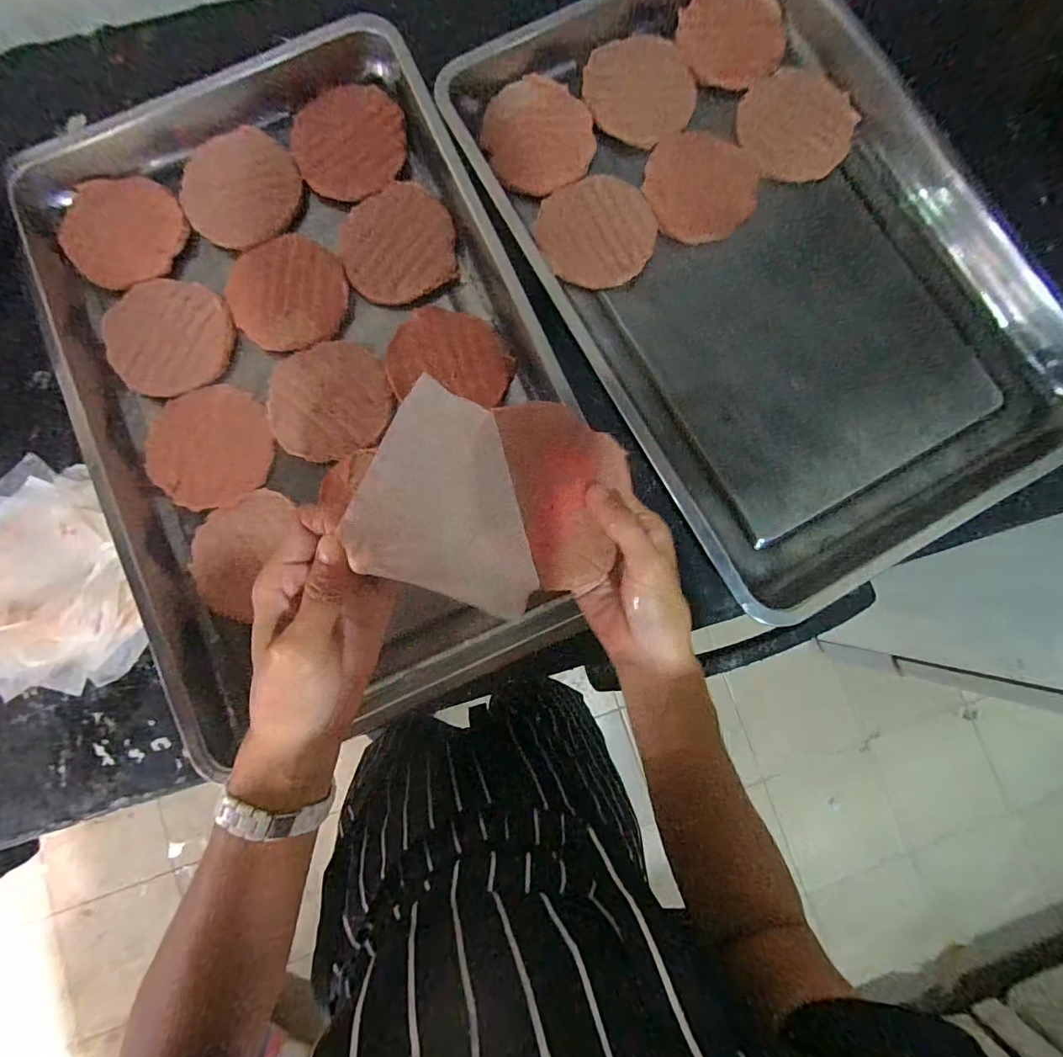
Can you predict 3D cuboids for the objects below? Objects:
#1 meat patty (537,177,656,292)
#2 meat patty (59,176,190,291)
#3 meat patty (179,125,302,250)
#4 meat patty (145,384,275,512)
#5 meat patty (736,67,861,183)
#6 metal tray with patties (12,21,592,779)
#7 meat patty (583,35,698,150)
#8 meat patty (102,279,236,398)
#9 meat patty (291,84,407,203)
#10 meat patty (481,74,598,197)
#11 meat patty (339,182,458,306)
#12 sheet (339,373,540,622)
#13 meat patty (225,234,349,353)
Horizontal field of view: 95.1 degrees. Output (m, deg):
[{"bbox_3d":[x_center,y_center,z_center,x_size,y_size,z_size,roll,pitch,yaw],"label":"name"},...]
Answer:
[{"bbox_3d":[0.063,-0.287,0.458,0.110,0.019,0.107,15,84,0],"label":"meat patty"},{"bbox_3d":[-0.388,-0.282,0.462,0.109,0.008,0.105,27,85,1],"label":"meat patty"},{"bbox_3d":[-0.276,-0.323,0.459,0.107,0.008,0.101,0,84,-1],"label":"meat patty"},{"bbox_3d":[-0.289,-0.075,0.437,0.101,0.011,0.110,0,84,-1],"label":"meat patty"},{"bbox_3d":[0.258,-0.395,0.478,0.108,0.010,0.112,0,84,-1],"label":"meat patty"},{"bbox_3d":[-0.203,-0.151,0.435,0.397,0.033,0.601,-25,85,-3],"label":"metal tray with patties"},{"bbox_3d":[0.108,-0.435,0.482,0.106,0.004,0.113,0,84,-1],"label":"meat patty"},{"bbox_3d":[-0.336,-0.175,0.446,0.107,0.011,0.101,-2,85,-1],"label":"meat patty"},{"bbox_3d":[-0.176,-0.368,0.463,0.105,0.018,0.101,6,84,-1],"label":"meat patty"},{"bbox_3d":[0.006,-0.382,0.472,0.106,0.004,0.111,0,84,-1],"label":"meat patty"},{"bbox_3d":[-0.125,-0.268,0.458,0.106,0.013,0.100,0,84,-1],"label":"meat patty"},{"bbox_3d":[-0.035,-0.015,0.263,0.102,0.007,0.100,24,74,-20],"label":"sheet"},{"bbox_3d":[-0.227,-0.219,0.455,0.104,0.008,0.104,0,84,-1],"label":"meat patty"}]

